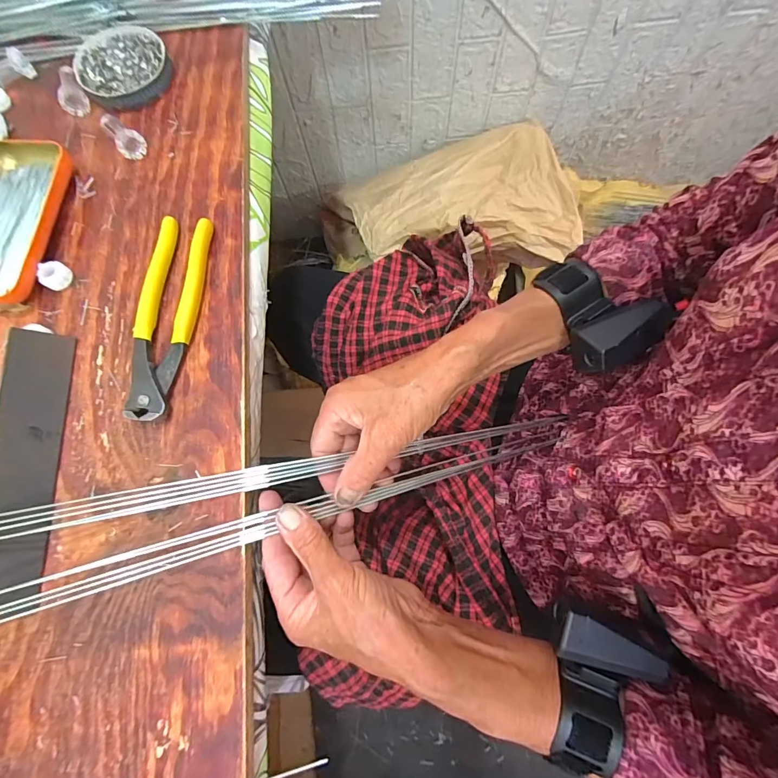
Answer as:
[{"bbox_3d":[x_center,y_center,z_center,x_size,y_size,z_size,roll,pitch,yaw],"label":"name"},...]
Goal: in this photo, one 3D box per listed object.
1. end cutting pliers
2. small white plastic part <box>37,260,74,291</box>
[{"bbox_3d":[-0.171,-0.057,0.314,0.045,0.014,0.163,2,75,1],"label":"end cutting pliers"},{"bbox_3d":[-0.268,-0.091,0.326,0.022,0.012,0.022,0,75,1],"label":"small white plastic part"}]

